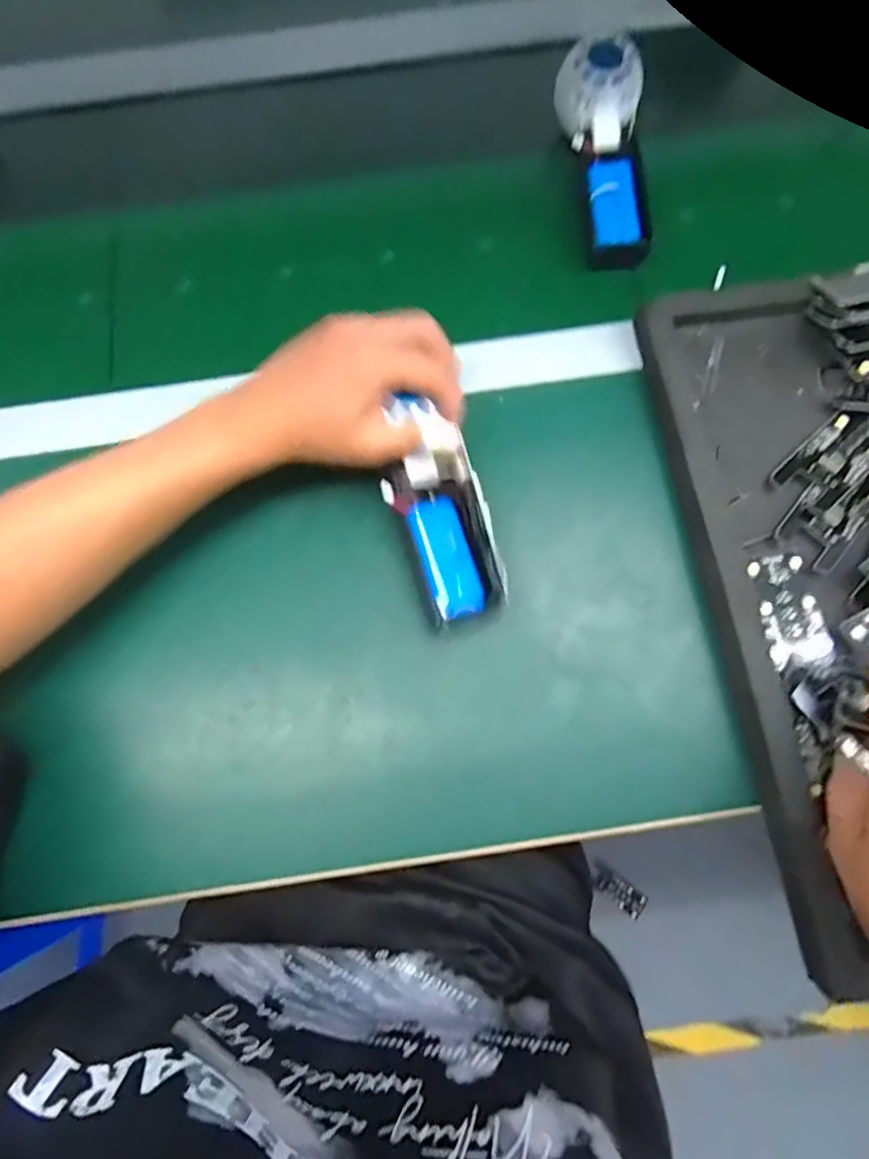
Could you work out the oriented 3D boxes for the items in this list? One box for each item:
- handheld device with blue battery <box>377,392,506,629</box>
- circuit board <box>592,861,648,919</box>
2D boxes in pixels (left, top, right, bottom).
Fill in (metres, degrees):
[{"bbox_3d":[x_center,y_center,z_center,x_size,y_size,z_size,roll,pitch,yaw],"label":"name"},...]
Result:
[{"bbox_3d":[0.005,-0.039,0.361,0.058,0.038,0.131,-15,88,-3],"label":"handheld device with blue battery"},{"bbox_3d":[0.307,0.519,0.983,0.098,0.010,0.041,36,78,11],"label":"circuit board"}]

